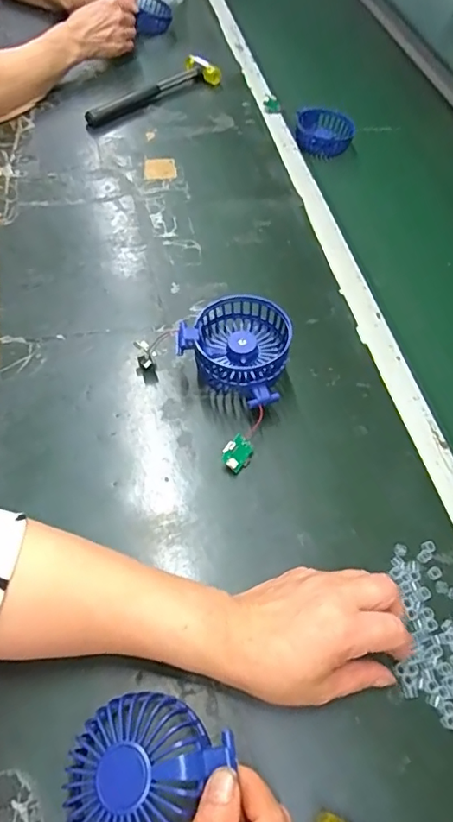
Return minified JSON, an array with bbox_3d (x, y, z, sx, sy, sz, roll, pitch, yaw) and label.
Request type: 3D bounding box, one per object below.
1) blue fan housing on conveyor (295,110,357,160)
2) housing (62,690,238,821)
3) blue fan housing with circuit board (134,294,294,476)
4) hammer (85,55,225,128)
[{"bbox_3d":[0.151,-0.431,0.807,0.075,0.047,0.081,-5,58,-8],"label":"blue fan housing on conveyor"},{"bbox_3d":[-0.053,0.212,0.303,0.082,0.024,0.086,26,64,27],"label":"housing"},{"bbox_3d":[0.007,-0.045,0.492,0.121,0.058,0.162,-31,64,-22],"label":"blue fan housing with circuit board"},{"bbox_3d":[-0.114,-0.487,0.785,0.242,0.034,0.052,-35,66,-24],"label":"hammer"}]

